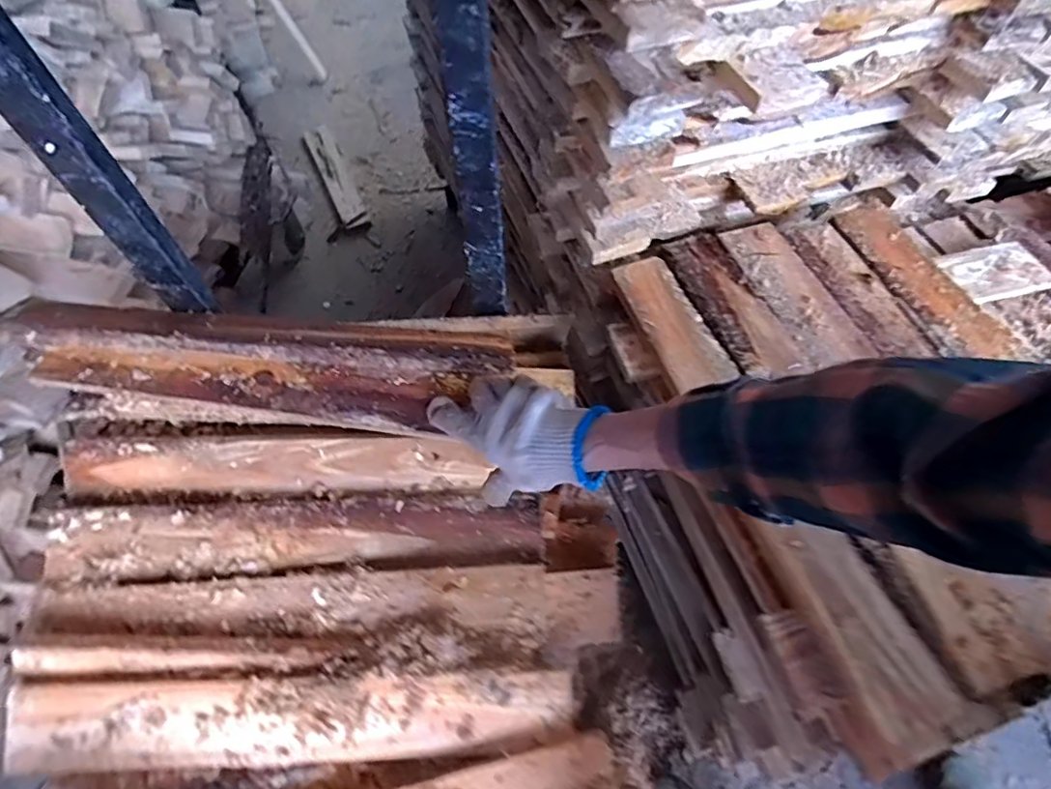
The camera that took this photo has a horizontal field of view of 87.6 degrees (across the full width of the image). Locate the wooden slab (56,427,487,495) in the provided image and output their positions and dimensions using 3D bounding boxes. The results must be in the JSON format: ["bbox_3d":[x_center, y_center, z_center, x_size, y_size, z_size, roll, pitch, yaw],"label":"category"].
[{"bbox_3d":[-0.264,0.073,0.596,0.429,0.026,0.068,-1,99,-3],"label":"wooden slab"}]

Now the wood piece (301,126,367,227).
[{"bbox_3d":[-0.585,-0.680,1.673,0.083,0.025,0.482,-22,61,-13],"label":"wood piece"}]

